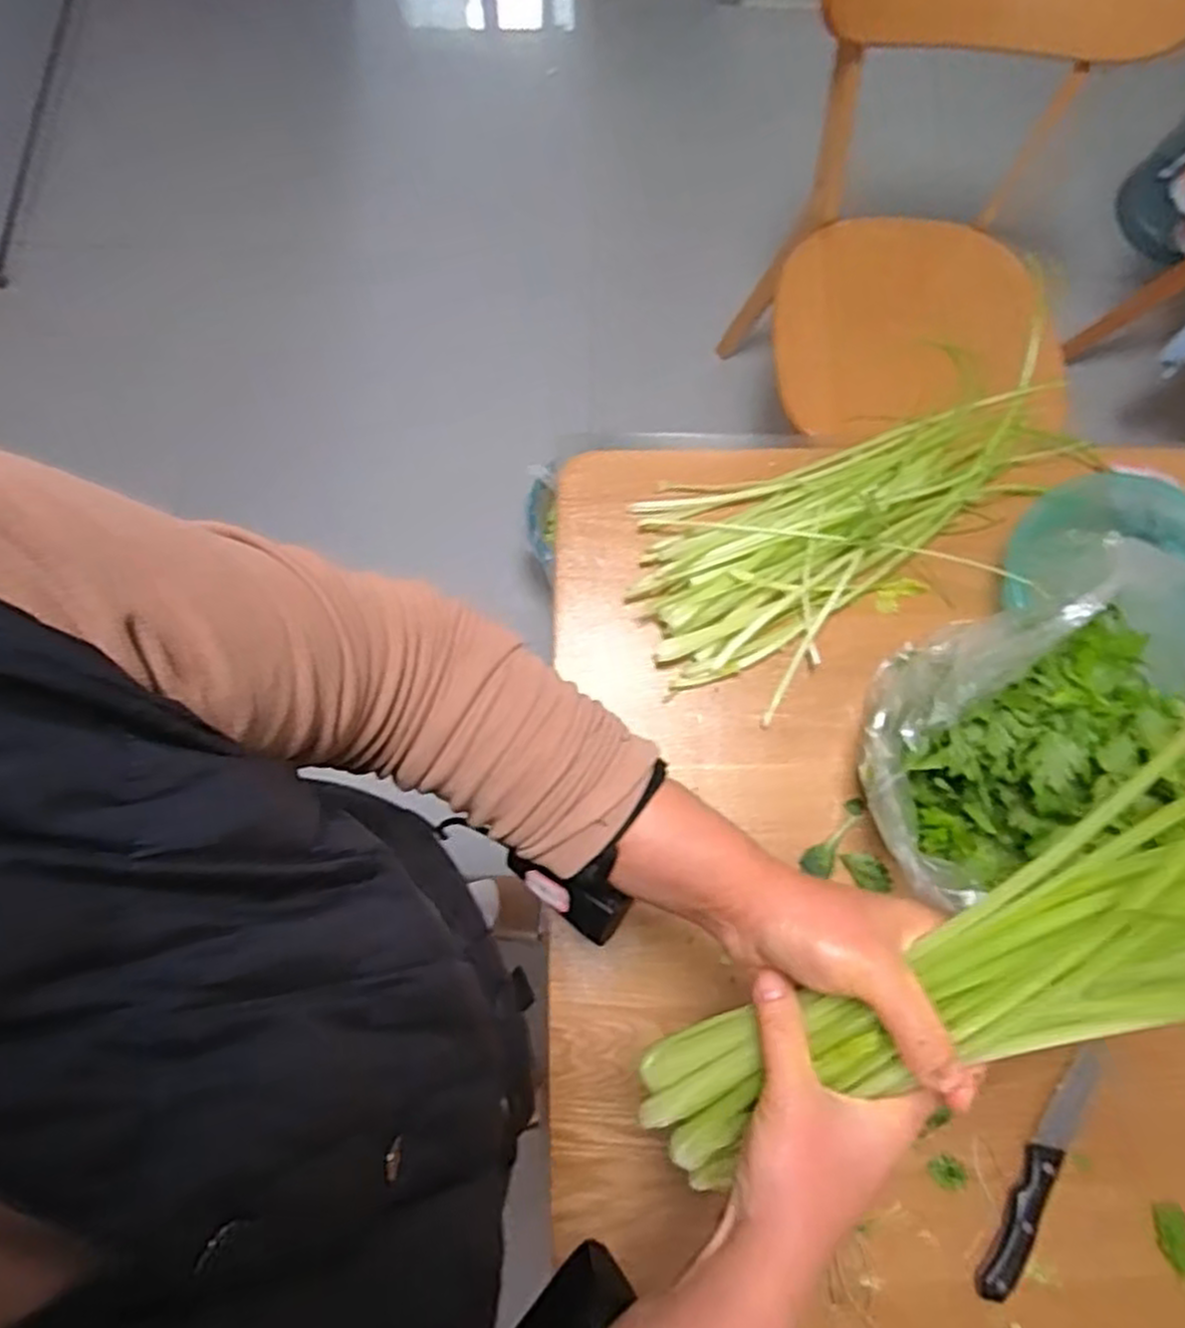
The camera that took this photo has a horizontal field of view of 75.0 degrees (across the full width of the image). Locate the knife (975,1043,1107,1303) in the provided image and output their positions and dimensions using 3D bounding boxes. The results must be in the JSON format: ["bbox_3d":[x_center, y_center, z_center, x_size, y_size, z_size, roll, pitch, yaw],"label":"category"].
[{"bbox_3d":[0.333,0.370,0.568,0.026,0.019,0.192,33,77,7],"label":"knife"}]

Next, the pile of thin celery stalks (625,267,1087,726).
[{"bbox_3d":[0.233,-0.129,0.679,0.417,0.060,0.206,-27,78,-8],"label":"pile of thin celery stalks"}]

